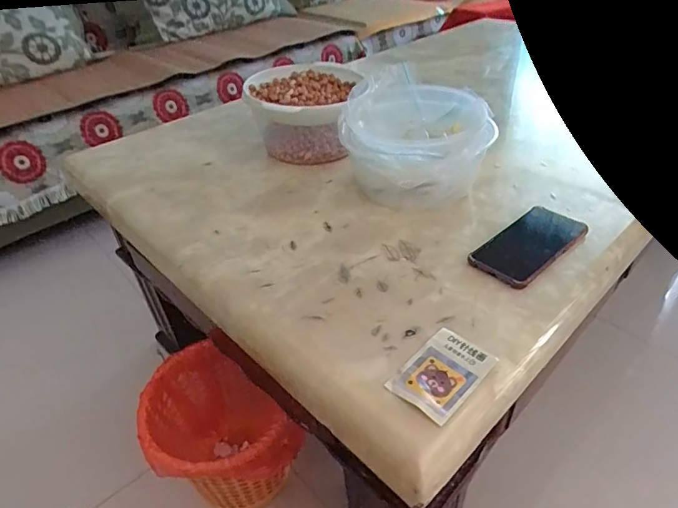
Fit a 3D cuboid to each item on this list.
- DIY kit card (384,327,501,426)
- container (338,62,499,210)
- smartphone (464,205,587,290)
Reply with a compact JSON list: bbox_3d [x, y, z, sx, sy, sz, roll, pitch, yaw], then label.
[{"bbox_3d":[0.100,0.113,0.443,0.098,0.007,0.064,-34,45,-32],"label":"DIY kit card"},{"bbox_3d":[0.119,-0.182,0.715,0.215,0.136,0.205,-1,37,5],"label":"container"},{"bbox_3d":[0.242,-0.012,0.585,0.162,0.014,0.076,-30,44,-28],"label":"smartphone"}]

